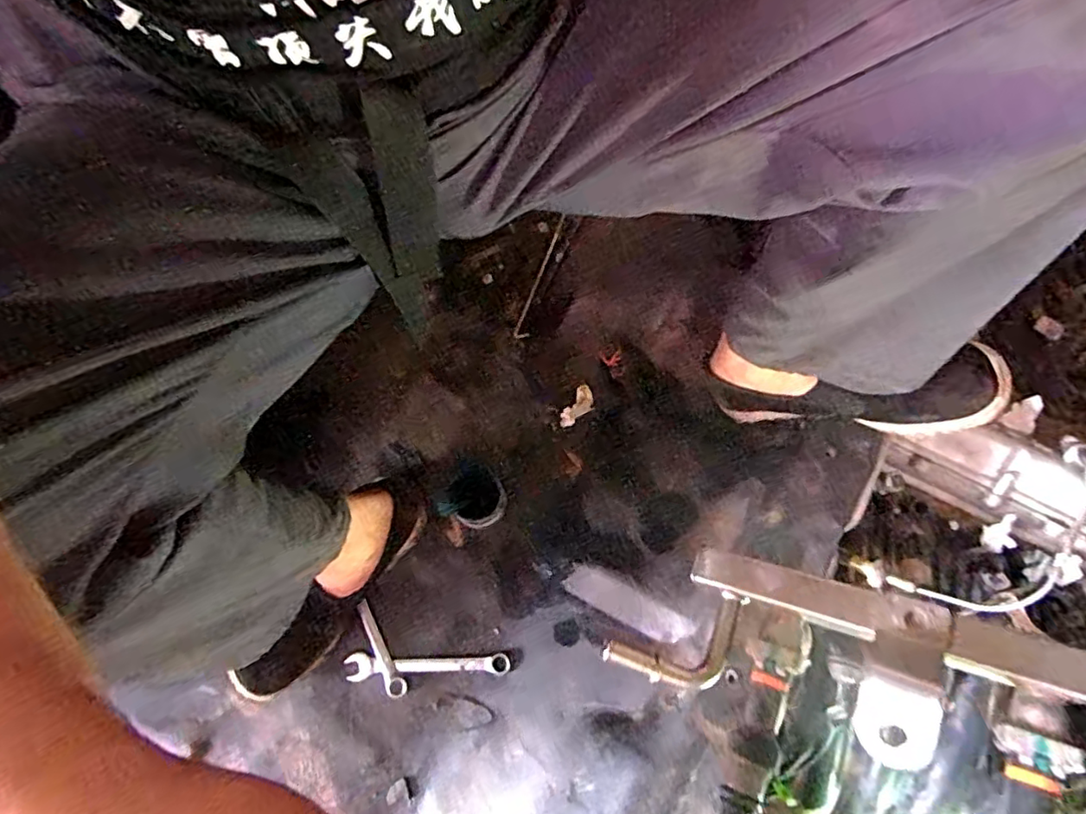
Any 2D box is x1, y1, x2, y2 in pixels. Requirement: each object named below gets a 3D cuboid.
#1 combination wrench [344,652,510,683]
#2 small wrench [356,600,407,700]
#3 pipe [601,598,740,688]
[{"bbox_3d":[-0.124,0.274,0.646,0.172,0.007,0.028,-2,73,-2],"label":"combination wrench"},{"bbox_3d":[-0.176,0.260,0.650,0.019,0.007,0.106,-28,75,-9],"label":"small wrench"},{"bbox_3d":[0.052,0.092,0.226,0.055,0.010,0.024,-17,74,-6],"label":"pipe"}]

